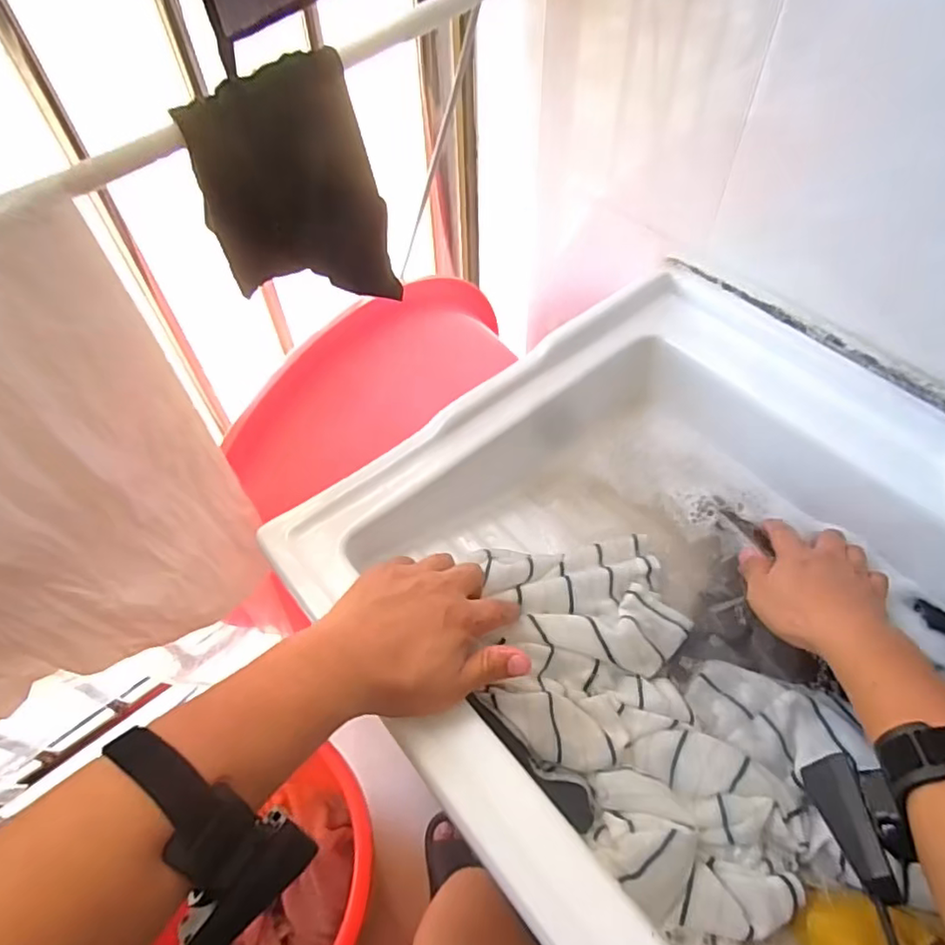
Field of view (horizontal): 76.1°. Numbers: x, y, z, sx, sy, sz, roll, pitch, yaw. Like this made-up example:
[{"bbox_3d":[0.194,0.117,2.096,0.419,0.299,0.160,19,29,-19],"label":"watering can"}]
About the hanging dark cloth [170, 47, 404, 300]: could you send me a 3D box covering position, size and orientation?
[{"bbox_3d":[-0.127,-0.196,0.450,0.127,0.171,0.028,-31,58,-19],"label":"hanging dark cloth"}]

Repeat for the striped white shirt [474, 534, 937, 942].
[{"bbox_3d":[0.140,0.169,0.461,0.210,0.058,0.302,-37,60,-22],"label":"striped white shirt"}]

